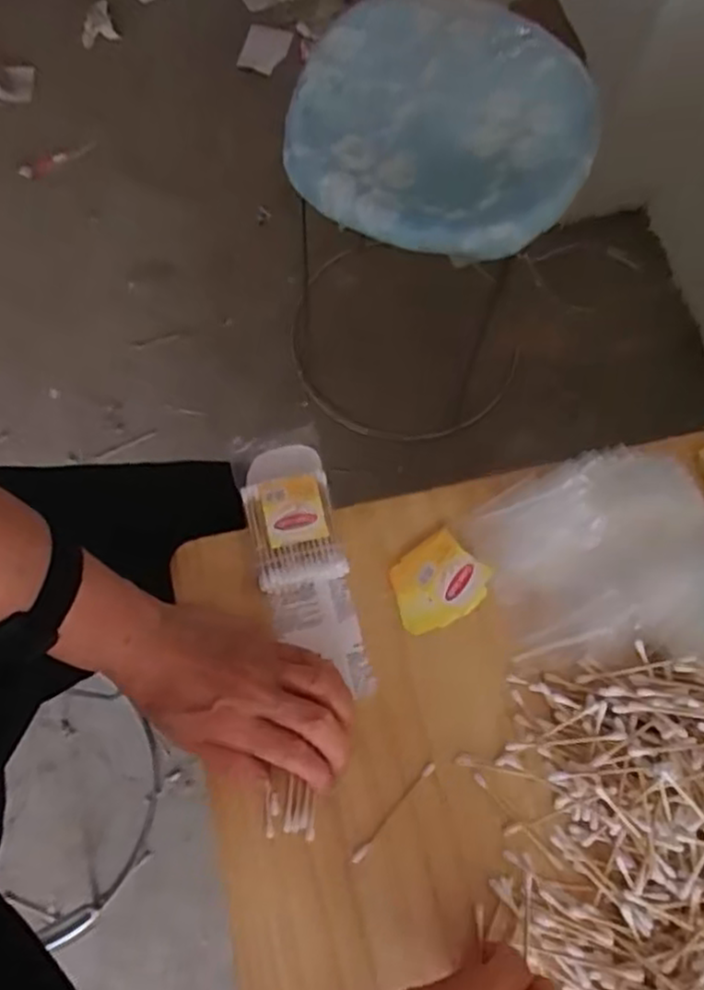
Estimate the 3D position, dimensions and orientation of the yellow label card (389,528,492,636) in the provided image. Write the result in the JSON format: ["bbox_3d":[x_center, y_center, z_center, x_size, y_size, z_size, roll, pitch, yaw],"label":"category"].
[{"bbox_3d":[0.055,0.058,0.487,0.064,0.007,0.053,-33,75,-13],"label":"yellow label card"}]

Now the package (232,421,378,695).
[{"bbox_3d":[-0.030,0.041,0.481,0.059,0.016,0.177,-18,77,-7],"label":"package"}]

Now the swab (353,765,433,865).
[{"bbox_3d":[0.026,0.190,0.443,0.006,0.004,0.072,41,74,13],"label":"swab"}]

